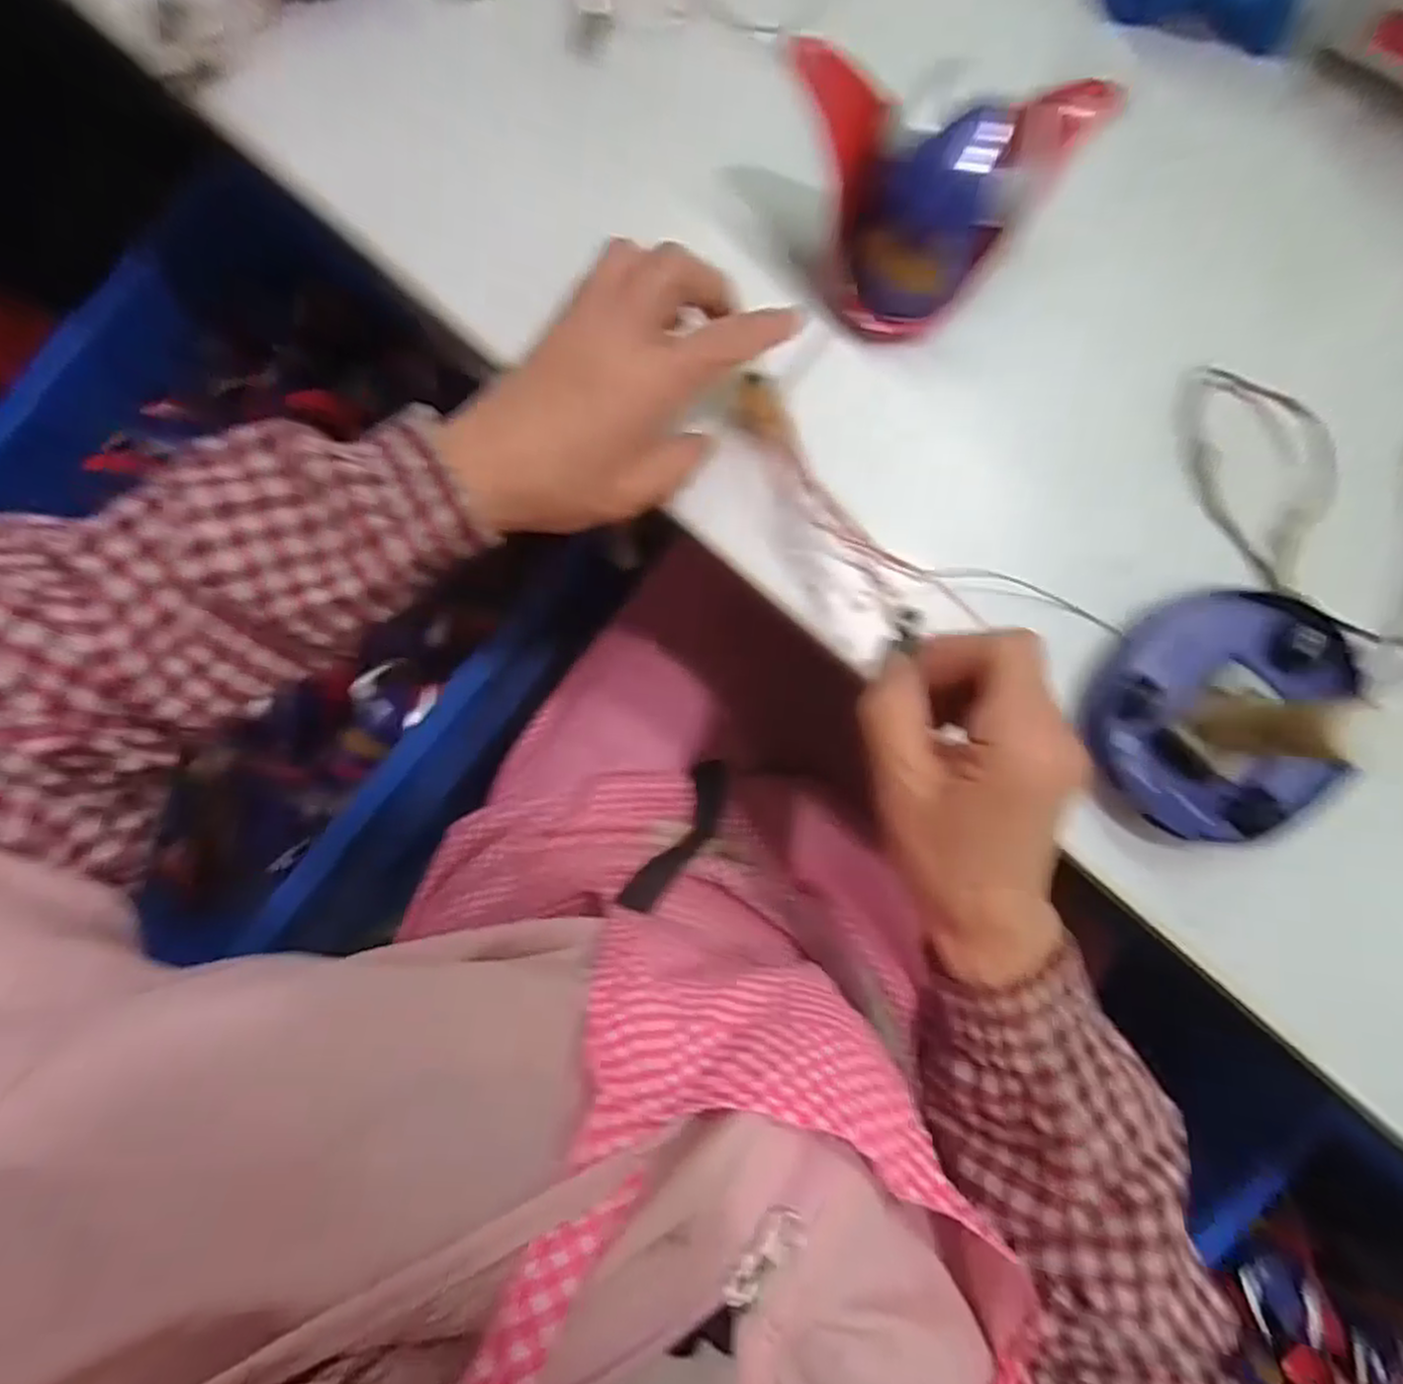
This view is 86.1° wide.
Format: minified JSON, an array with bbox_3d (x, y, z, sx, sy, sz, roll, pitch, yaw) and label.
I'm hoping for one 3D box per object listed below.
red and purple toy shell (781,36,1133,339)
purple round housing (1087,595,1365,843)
[{"bbox_3d":[0.099,-0.200,0.310,0.124,0.066,0.075,6,90,-2],"label":"red and purple toy shell"},{"bbox_3d":[0.224,0.011,0.330,0.102,0.024,0.104,0,90,-2],"label":"purple round housing"}]

